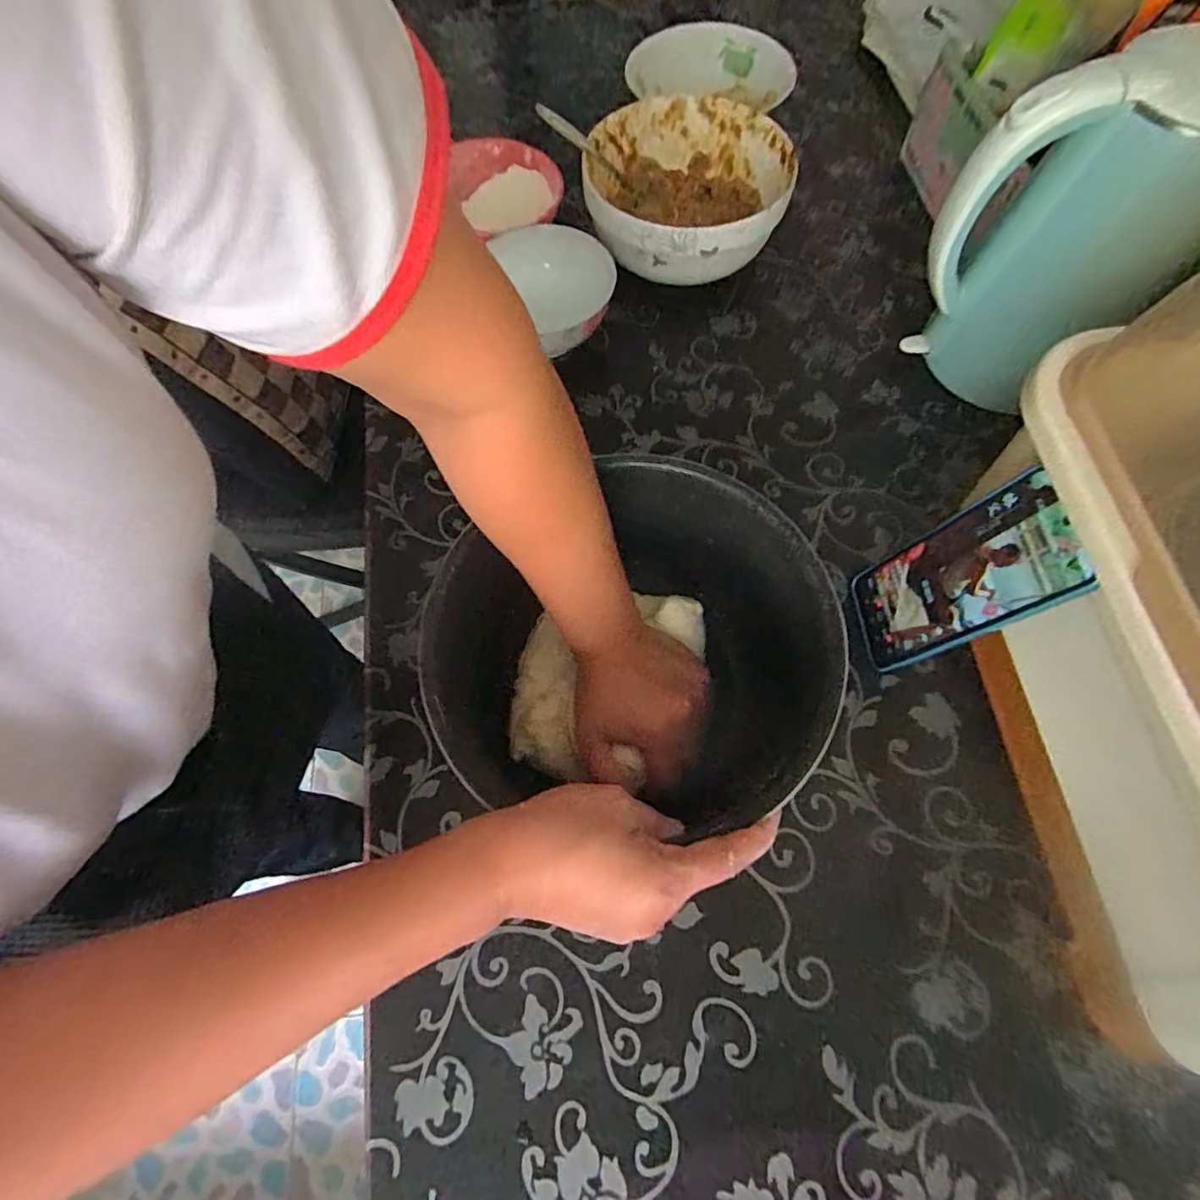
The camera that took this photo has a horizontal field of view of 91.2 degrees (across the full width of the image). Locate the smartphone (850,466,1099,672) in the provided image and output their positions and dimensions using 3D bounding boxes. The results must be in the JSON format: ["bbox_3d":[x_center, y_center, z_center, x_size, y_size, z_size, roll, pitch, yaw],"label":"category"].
[{"bbox_3d":[0.240,-0.012,0.403,0.009,0.159,0.080,4,65,-20],"label":"smartphone"}]

